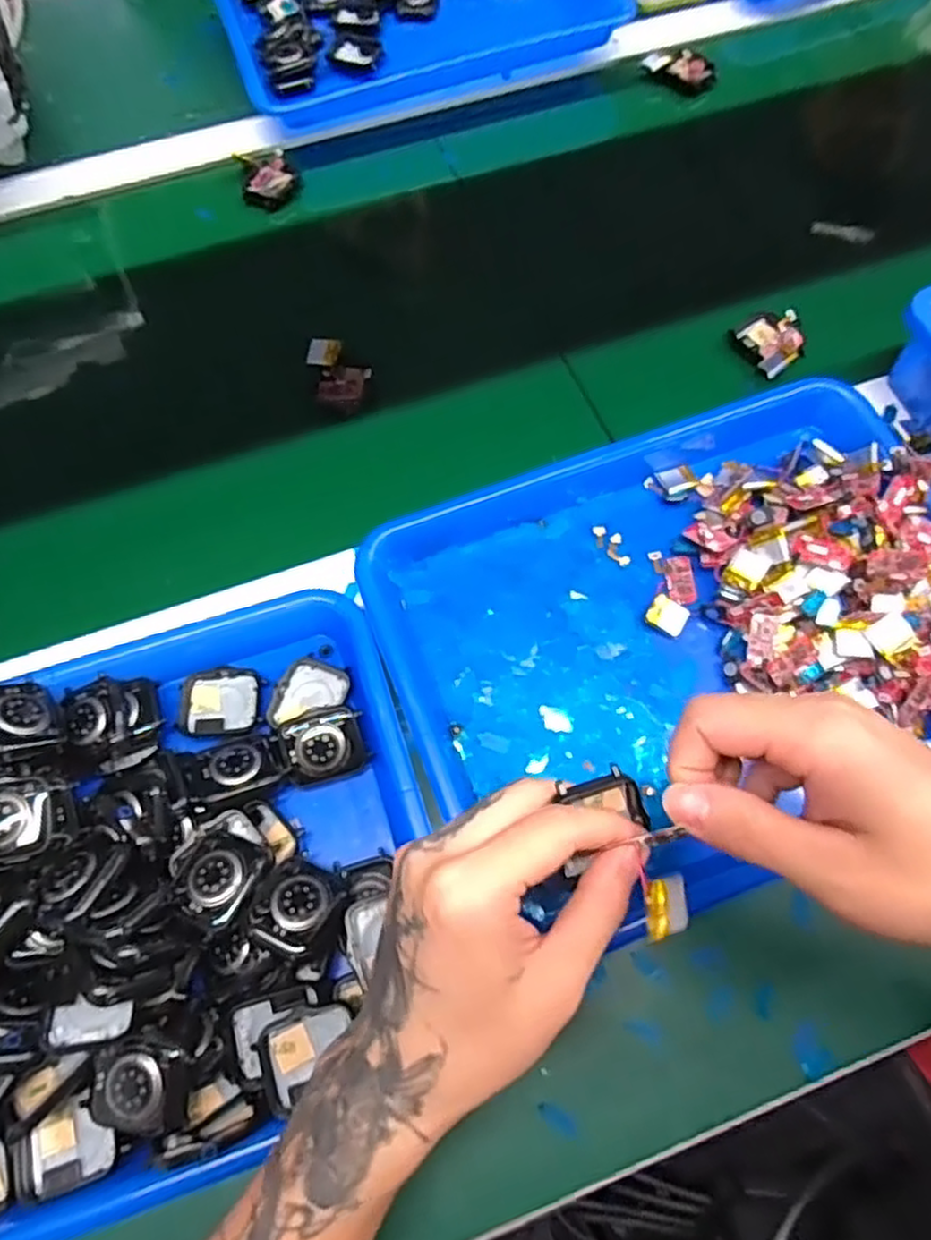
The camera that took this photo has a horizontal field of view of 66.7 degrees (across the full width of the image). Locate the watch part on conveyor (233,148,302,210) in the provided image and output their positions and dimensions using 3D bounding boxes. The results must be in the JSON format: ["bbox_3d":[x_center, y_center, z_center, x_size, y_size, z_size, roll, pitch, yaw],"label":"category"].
[{"bbox_3d":[-0.159,-0.358,0.576,0.047,0.019,0.056,-9,68,-4],"label":"watch part on conveyor"}]

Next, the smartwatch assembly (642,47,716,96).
[{"bbox_3d":[0.189,-0.485,0.624,0.062,0.023,0.022,22,69,9],"label":"smartwatch assembly"}]

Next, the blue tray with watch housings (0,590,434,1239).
[{"bbox_3d":[-0.180,0.129,0.329,0.324,0.056,0.253,-17,68,-7],"label":"blue tray with watch housings"}]

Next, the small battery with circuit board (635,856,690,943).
[{"bbox_3d":[0.072,0.102,0.250,0.021,0.004,0.020,12,68,-41],"label":"small battery with circuit board"}]

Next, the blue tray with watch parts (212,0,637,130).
[{"bbox_3d":[-0.042,-0.553,0.627,0.338,0.034,0.242,-16,68,-6],"label":"blue tray with watch parts"}]

